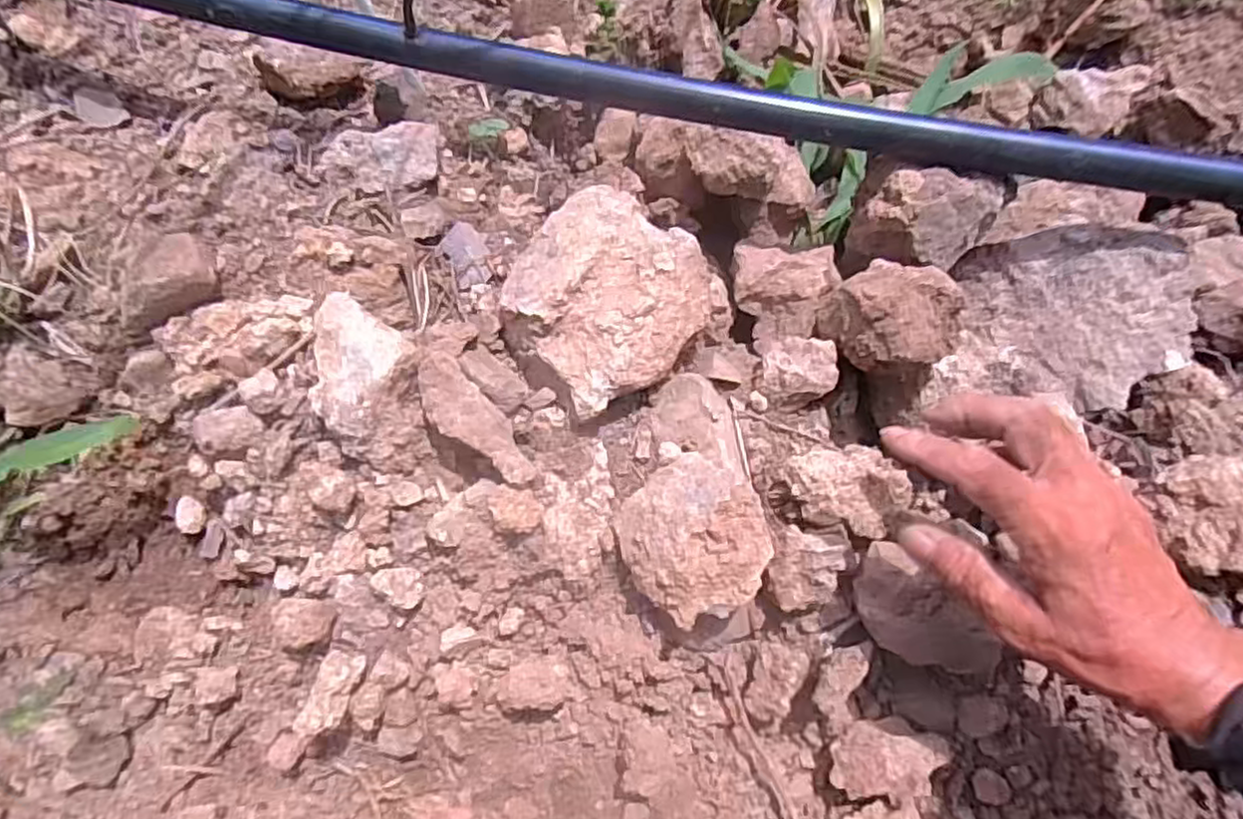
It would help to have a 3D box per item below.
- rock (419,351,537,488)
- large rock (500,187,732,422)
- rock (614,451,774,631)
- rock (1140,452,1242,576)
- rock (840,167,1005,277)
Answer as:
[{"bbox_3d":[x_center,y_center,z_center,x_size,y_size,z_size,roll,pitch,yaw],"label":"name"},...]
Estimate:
[{"bbox_3d":[-0.091,0.008,0.432,0.033,0.024,0.096,-42,83,-1],"label":"rock"},{"bbox_3d":[-0.010,-0.070,0.457,0.126,0.062,0.128,-1,84,5],"label":"large rock"},{"bbox_3d":[0.042,0.075,0.412,0.087,0.036,0.086,-1,84,5],"label":"rock"},{"bbox_3d":[0.331,0.056,0.378,0.077,0.039,0.062,0,84,4],"label":"rock"},{"bbox_3d":[0.206,-0.125,0.468,0.092,0.070,0.081,4,84,5],"label":"rock"}]

